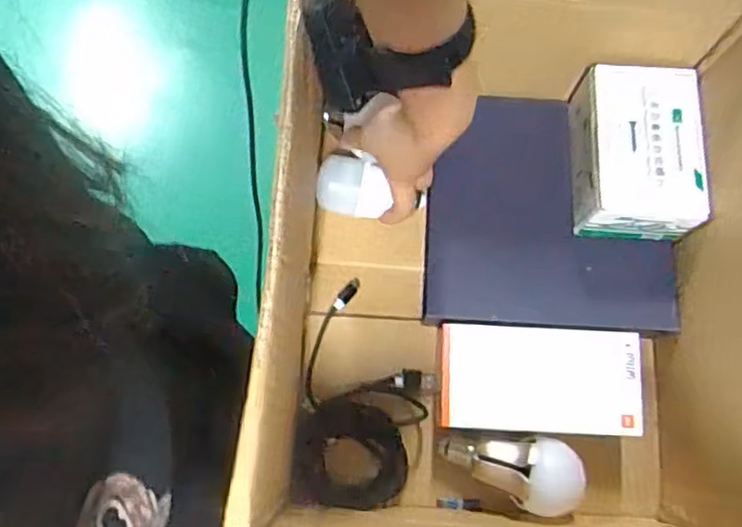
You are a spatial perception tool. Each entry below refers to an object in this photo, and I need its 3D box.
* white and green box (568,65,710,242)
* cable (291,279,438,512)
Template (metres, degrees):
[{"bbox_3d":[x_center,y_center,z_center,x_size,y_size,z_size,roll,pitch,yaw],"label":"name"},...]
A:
[{"bbox_3d":[0.205,-0.087,0.506,0.091,0.076,0.121,3,73,0],"label":"white and green box"},{"bbox_3d":[-0.004,0.111,0.523,0.102,0.022,0.178,13,73,3],"label":"cable"}]

